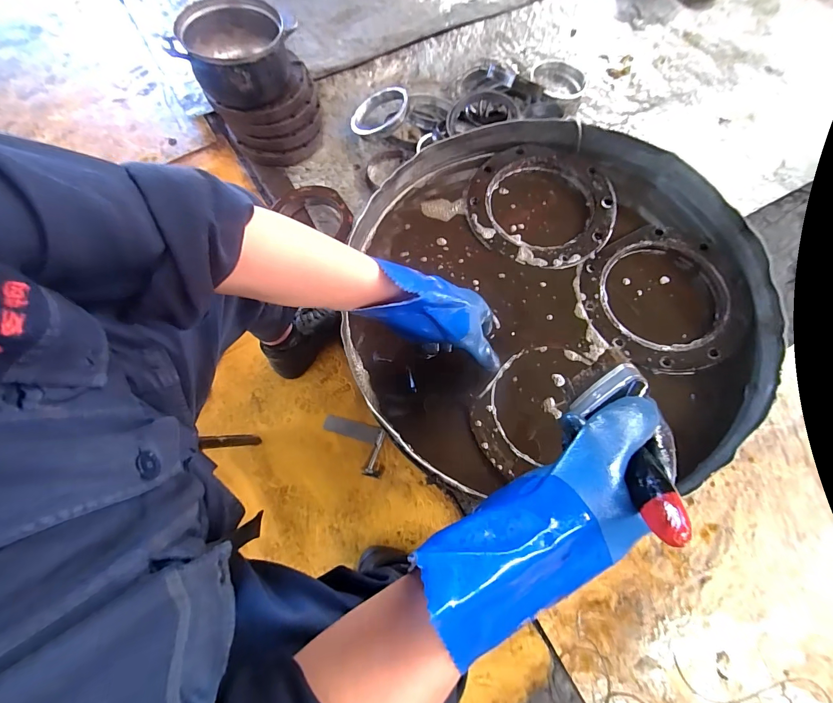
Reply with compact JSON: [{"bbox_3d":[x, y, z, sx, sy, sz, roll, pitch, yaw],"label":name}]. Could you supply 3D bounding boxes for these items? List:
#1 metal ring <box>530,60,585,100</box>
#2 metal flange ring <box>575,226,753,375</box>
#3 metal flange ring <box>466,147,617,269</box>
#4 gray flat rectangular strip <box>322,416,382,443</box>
[{"bbox_3d":[0.421,-0.815,1.123,0.150,0.031,0.147,0,70,0],"label":"metal ring"},{"bbox_3d":[0.349,-0.076,0.526,0.216,0.022,0.212,0,70,0],"label":"metal flange ring"},{"bbox_3d":[0.194,-0.230,0.584,0.219,0.026,0.212,0,70,0],"label":"metal flange ring"},{"bbox_3d":[-0.142,0.171,0.830,0.127,0.004,0.035,12,72,11],"label":"gray flat rectangular strip"}]

